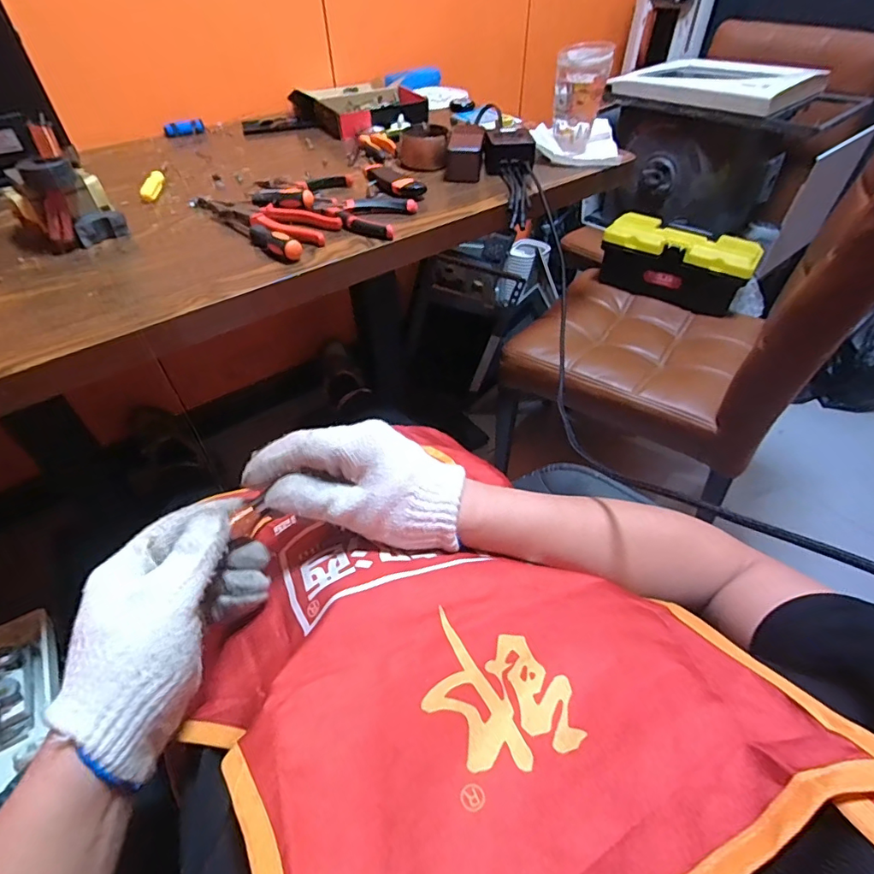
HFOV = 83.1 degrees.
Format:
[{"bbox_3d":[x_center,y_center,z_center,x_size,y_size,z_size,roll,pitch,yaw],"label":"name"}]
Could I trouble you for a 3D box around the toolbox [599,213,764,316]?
[{"bbox_3d":[0.517,-0.373,1.067,0.295,0.132,0.133,33,55,28],"label":"toolbox"}]

